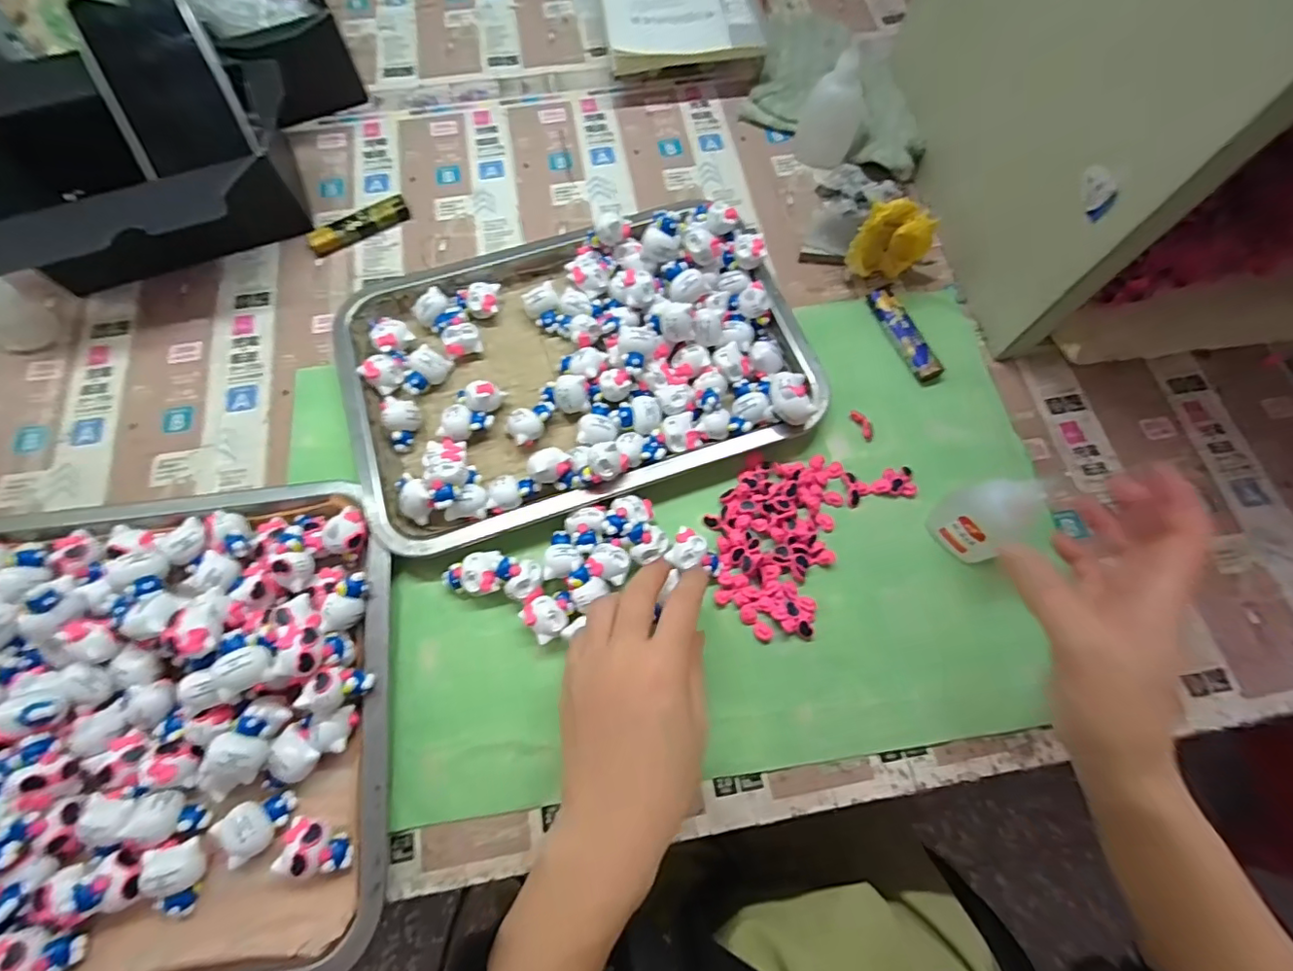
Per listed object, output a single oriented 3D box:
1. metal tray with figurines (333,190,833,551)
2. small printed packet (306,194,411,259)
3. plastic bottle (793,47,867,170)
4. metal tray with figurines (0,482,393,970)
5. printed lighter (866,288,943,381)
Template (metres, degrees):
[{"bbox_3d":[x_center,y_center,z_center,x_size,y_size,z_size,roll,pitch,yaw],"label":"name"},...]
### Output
[{"bbox_3d":[-0.050,-0.094,0.383,0.303,0.046,0.214,-19,71,-7],"label":"metal tray with figurines"},{"bbox_3d":[-0.228,-0.206,0.440,0.080,0.013,0.018,-30,73,-11],"label":"small printed packet"},{"bbox_3d":[0.150,-0.300,0.437,0.050,0.074,0.047,10,70,3],"label":"plastic bottle"},{"bbox_3d":[-0.295,0.134,0.291,0.303,0.049,0.259,-8,70,-3],"label":"metal tray with figurines"},{"bbox_3d":[0.189,-0.112,0.405,0.019,0.011,0.079,-22,72,-8],"label":"printed lighter"}]

